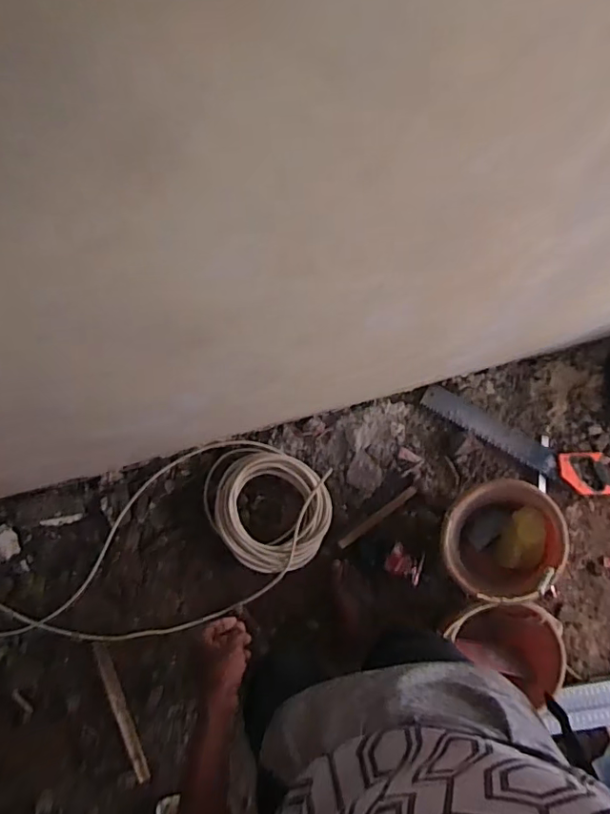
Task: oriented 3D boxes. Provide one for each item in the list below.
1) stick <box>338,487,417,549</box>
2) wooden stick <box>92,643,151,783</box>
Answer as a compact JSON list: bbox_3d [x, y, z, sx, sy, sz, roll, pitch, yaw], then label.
[{"bbox_3d":[0.198,0.297,1.452,0.255,0.020,0.022,-35,82,-8],"label":"stick"},{"bbox_3d":[-0.452,0.751,1.325,0.037,0.016,0.336,-21,80,-6],"label":"wooden stick"}]

